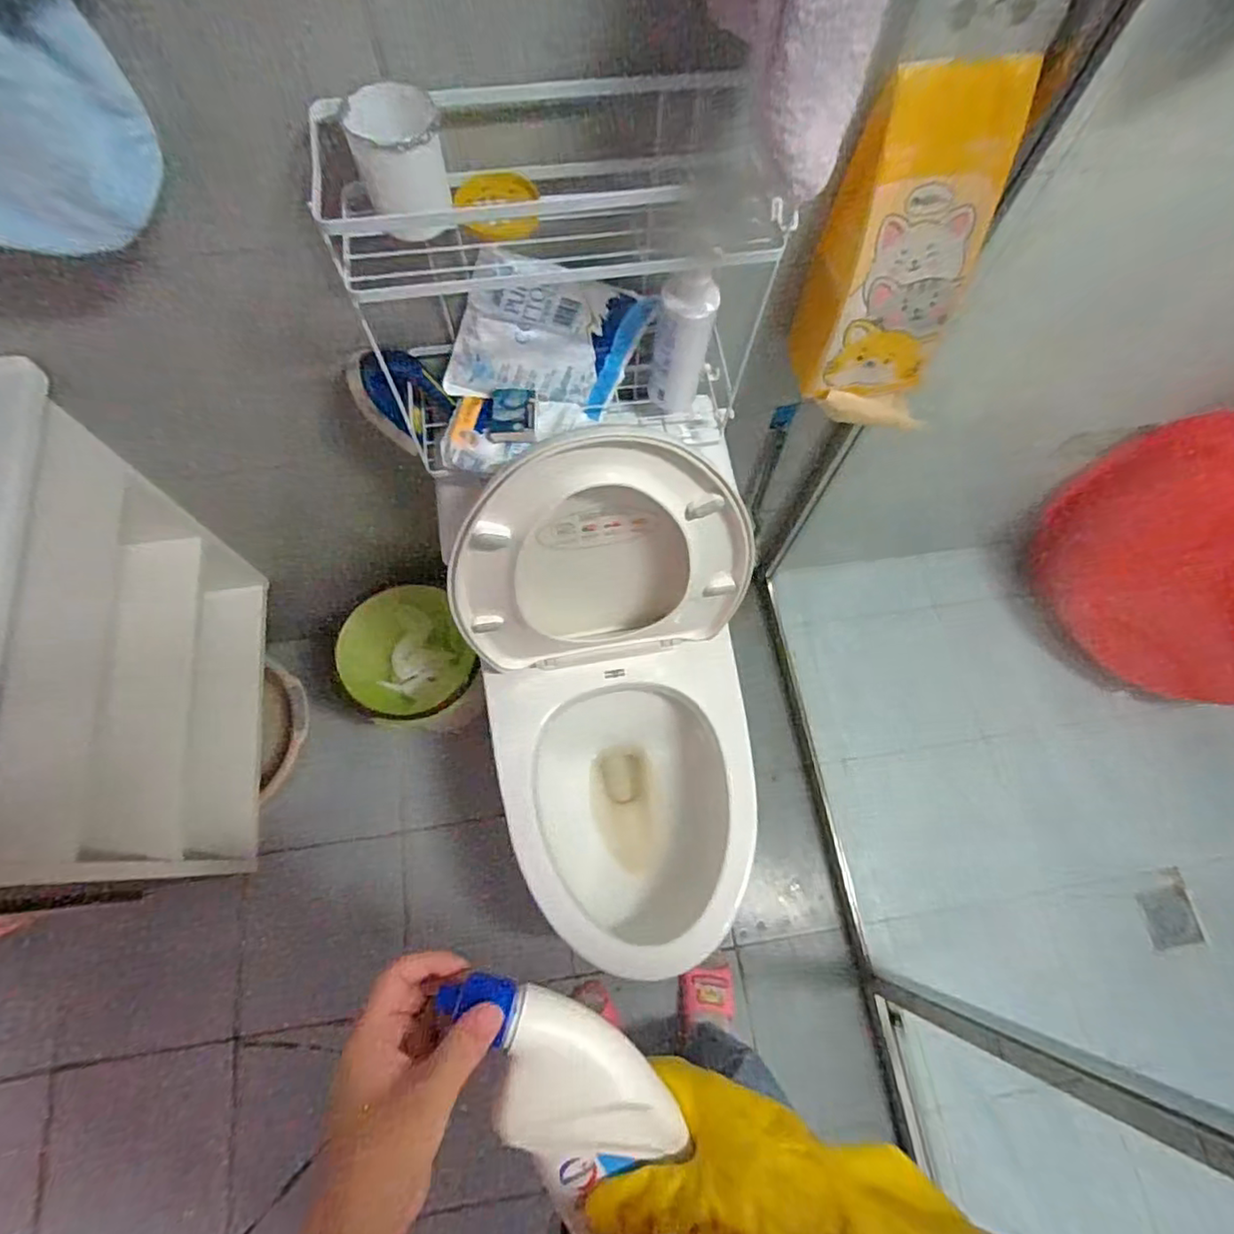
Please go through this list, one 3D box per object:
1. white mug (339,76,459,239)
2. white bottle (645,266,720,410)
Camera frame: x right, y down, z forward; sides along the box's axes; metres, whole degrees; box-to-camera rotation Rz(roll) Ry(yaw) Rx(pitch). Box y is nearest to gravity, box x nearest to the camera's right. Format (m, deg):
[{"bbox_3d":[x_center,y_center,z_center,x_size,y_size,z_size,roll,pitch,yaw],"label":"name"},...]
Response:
[{"bbox_3d":[-0.154,-0.330,0.463,0.063,0.078,0.058,-5,70,-4],"label":"white mug"},{"bbox_3d":[0.070,-0.295,0.687,0.060,0.189,0.059,10,70,2],"label":"white bottle"}]

